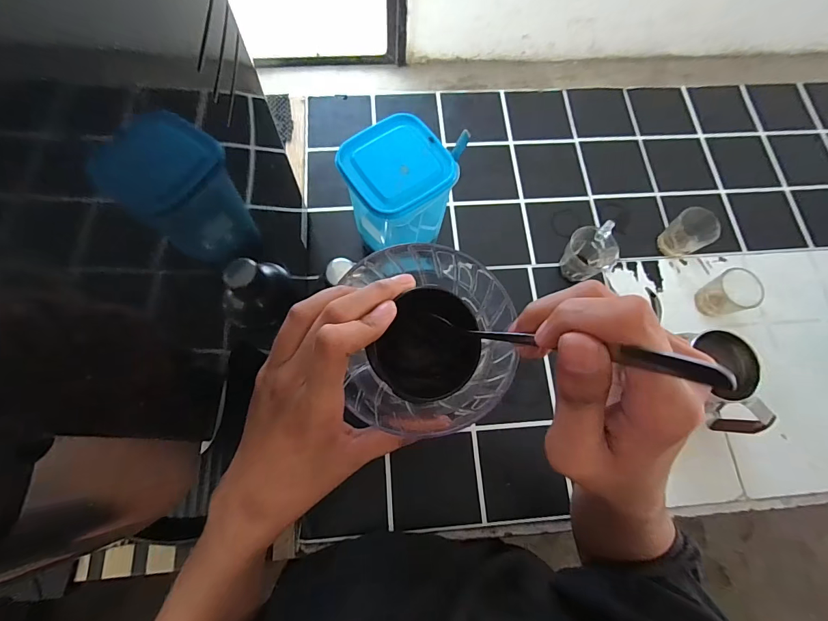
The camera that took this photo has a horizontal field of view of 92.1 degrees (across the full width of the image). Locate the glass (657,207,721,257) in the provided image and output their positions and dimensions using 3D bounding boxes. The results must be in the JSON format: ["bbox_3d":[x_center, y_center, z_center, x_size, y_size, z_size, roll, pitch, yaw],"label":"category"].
[{"bbox_3d":[0.359,-0.100,0.525,0.046,0.059,0.050,1,70,-2],"label":"glass"}]

